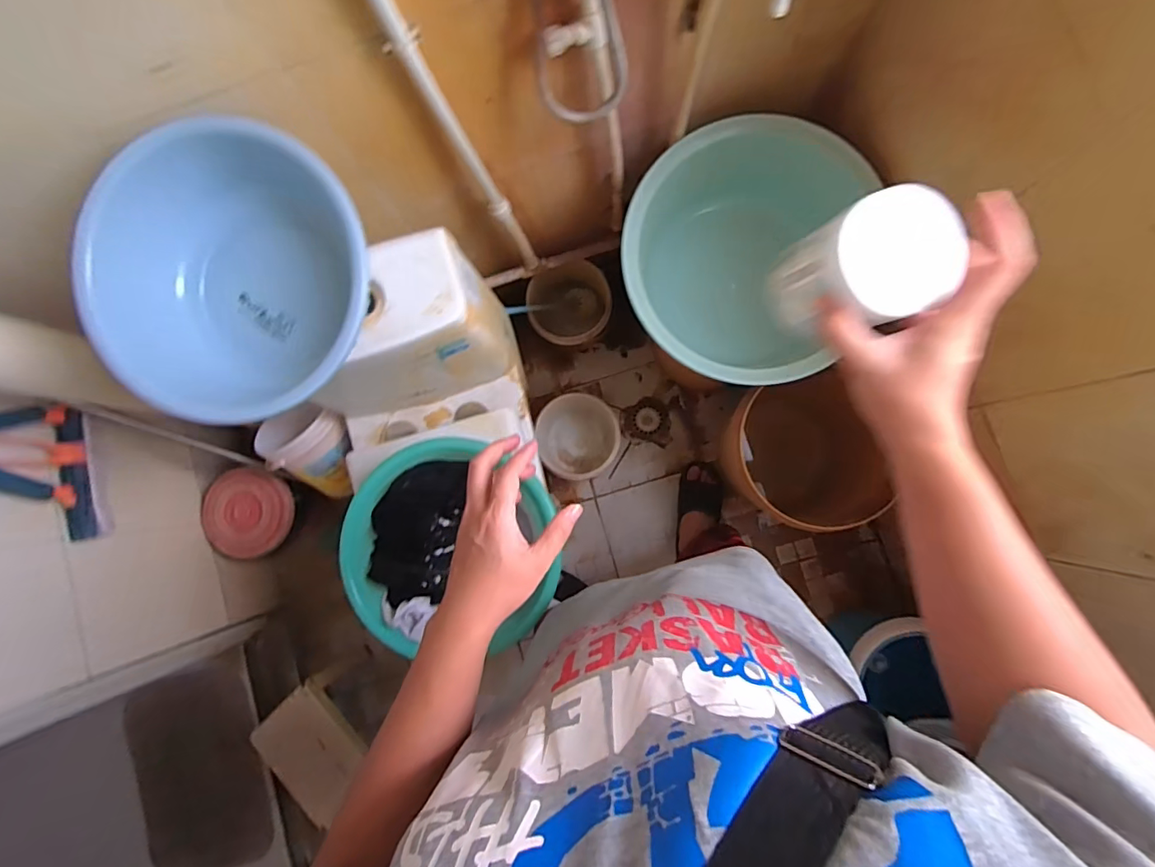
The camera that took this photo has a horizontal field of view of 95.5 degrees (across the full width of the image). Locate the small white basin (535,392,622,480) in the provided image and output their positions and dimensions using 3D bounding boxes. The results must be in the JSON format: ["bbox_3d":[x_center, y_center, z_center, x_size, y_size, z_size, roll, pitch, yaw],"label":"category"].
[{"bbox_3d":[0.001,0.008,1.339,0.204,0.162,0.217,-1,82,5],"label":"small white basin"}]

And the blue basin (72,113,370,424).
[{"bbox_3d":[-0.424,-0.189,0.670,0.345,0.153,0.329,-1,82,5],"label":"blue basin"}]

